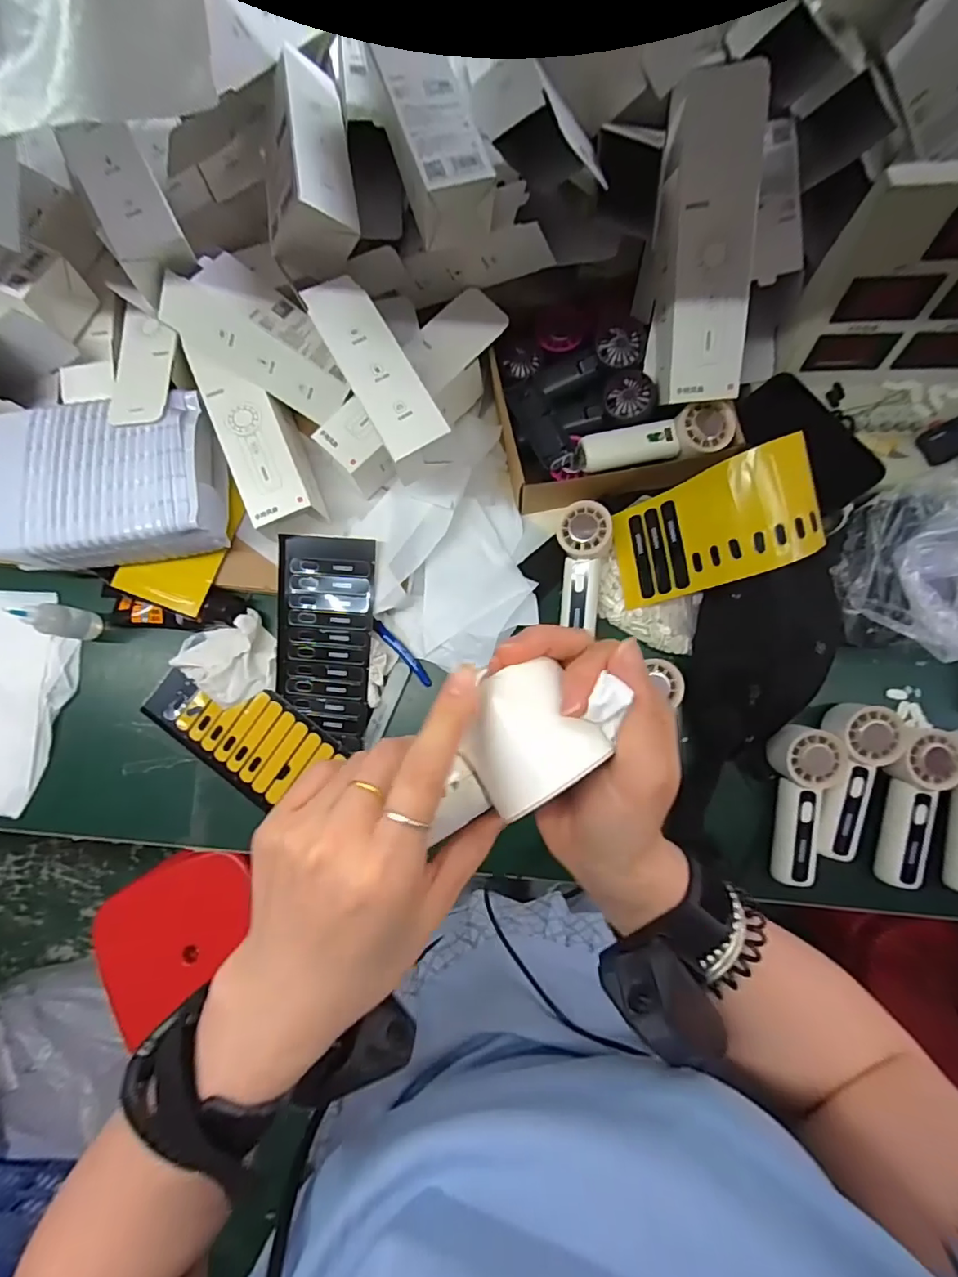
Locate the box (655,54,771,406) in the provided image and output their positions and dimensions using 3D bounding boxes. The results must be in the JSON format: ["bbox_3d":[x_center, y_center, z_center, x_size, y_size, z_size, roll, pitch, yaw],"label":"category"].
[{"bbox_3d":[0.209,-0.355,0.489,0.082,0.073,0.245,-4,114,5],"label":"box"}]

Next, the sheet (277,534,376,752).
[{"bbox_3d":[-0.174,0.002,0.594,0.110,0.009,0.228,2,93,7],"label":"sheet"}]

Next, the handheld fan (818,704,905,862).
[{"bbox_3d":[0.371,0.142,0.537,0.070,0.053,0.161,21,83,6],"label":"handheld fan"}]

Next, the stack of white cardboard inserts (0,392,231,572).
[{"bbox_3d":[-0.404,-0.164,0.582,0.240,0.085,0.171,-7,81,2],"label":"stack of white cardboard inserts"}]

